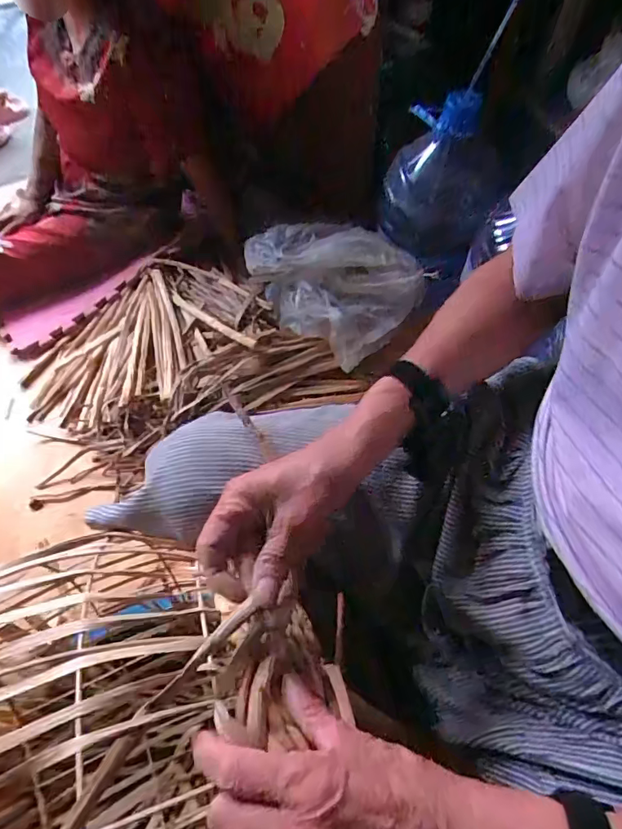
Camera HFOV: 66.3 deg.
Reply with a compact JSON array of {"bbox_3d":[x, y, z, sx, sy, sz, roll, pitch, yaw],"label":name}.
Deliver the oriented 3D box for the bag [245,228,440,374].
[{"bbox_3d":[0.038,-0.282,1.001,0.221,0.164,0.334,-38,67,-18],"label":"bag"}]

